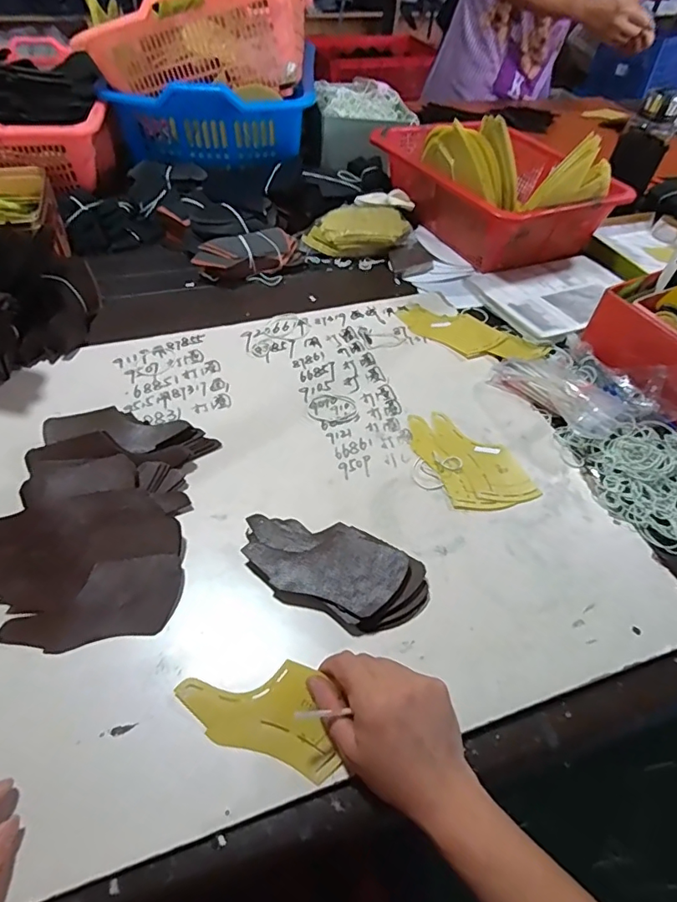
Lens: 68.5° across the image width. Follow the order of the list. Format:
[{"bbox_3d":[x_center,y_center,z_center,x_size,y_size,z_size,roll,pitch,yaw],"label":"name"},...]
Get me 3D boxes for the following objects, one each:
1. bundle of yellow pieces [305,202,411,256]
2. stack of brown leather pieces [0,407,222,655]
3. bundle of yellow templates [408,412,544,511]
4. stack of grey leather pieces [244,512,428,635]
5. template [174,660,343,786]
[{"bbox_3d":[0.033,-0.381,0.872,0.179,0.053,0.105,7,50,3],"label":"bundle of yellow pieces"},{"bbox_3d":[-0.233,0.062,0.490,0.200,0.042,0.249,7,50,3],"label":"stack of brown leather pieces"},{"bbox_3d":[0.149,0.005,0.573,0.099,0.009,0.152,-17,53,-16],"label":"bundle of yellow templates"},{"bbox_3d":[-0.006,0.110,0.467,0.174,0.025,0.082,21,53,14],"label":"stack of grey leather pieces"},{"bbox_3d":[-0.060,0.202,0.398,0.133,0.005,0.070,16,65,10],"label":"template"}]

